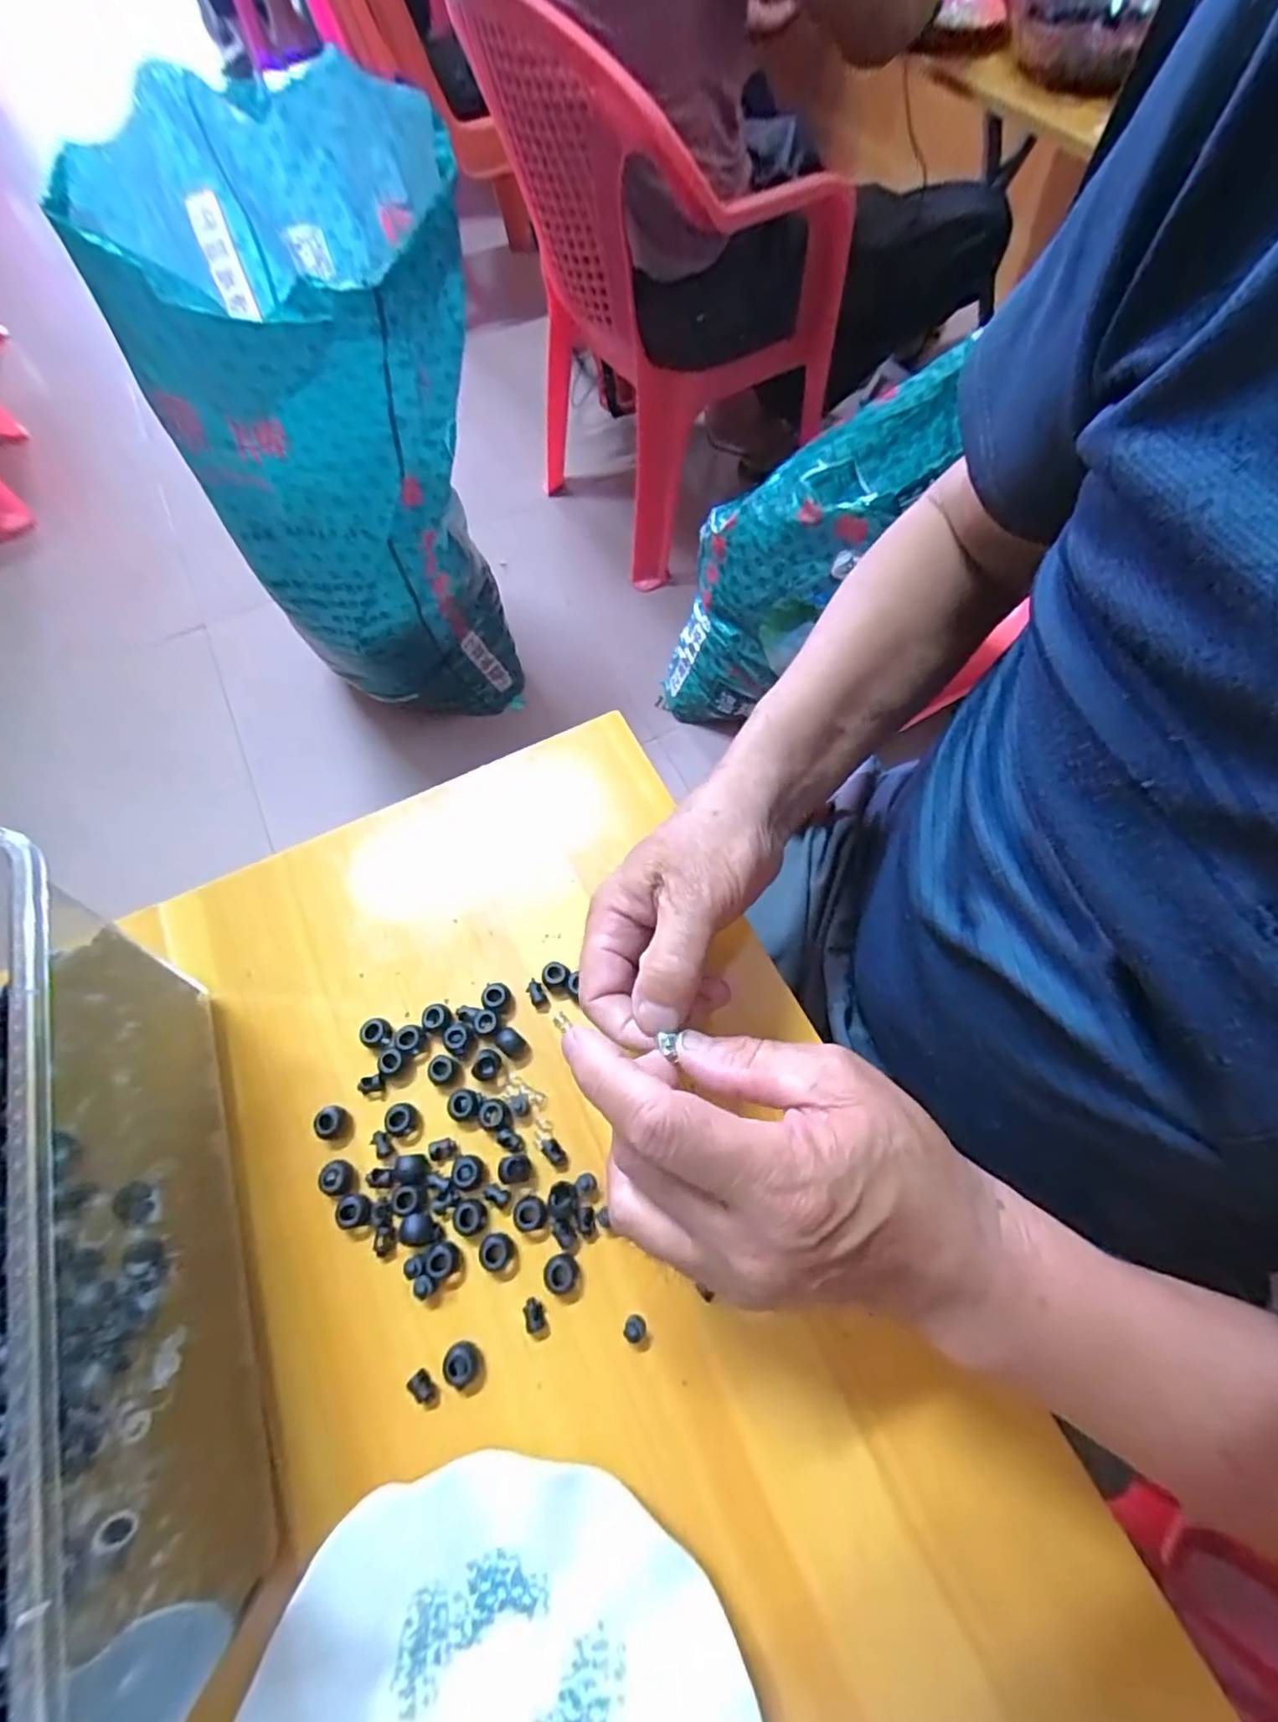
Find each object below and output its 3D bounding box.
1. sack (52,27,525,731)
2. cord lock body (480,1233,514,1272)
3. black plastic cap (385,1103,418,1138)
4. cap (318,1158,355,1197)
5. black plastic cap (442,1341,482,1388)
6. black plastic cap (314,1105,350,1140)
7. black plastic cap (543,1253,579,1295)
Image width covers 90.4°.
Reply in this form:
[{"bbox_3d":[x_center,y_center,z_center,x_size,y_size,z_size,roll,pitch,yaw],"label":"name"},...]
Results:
[{"bbox_3d":[-0.312,-0.489,0.808,0.298,0.599,0.346,-8,66,-2],"label":"sack"},{"bbox_3d":[-0.066,0.181,0.293,0.015,0.009,0.014,-1,66,2],"label":"cord lock body"},{"bbox_3d":[-0.118,0.128,0.315,0.013,0.011,0.015,-22,67,-8],"label":"black plastic cap"},{"bbox_3d":[-0.146,0.153,0.306,0.016,0.007,0.014,26,69,13],"label":"cap"},{"bbox_3d":[-0.077,0.218,0.274,0.016,0.009,0.016,-1,66,2],"label":"black plastic cap"},{"bbox_3d":[-0.153,0.129,0.315,0.013,0.010,0.014,-1,66,2],"label":"black plastic cap"},{"bbox_3d":[-0.036,0.187,0.288,0.015,0.006,0.015,-1,66,2],"label":"black plastic cap"}]

